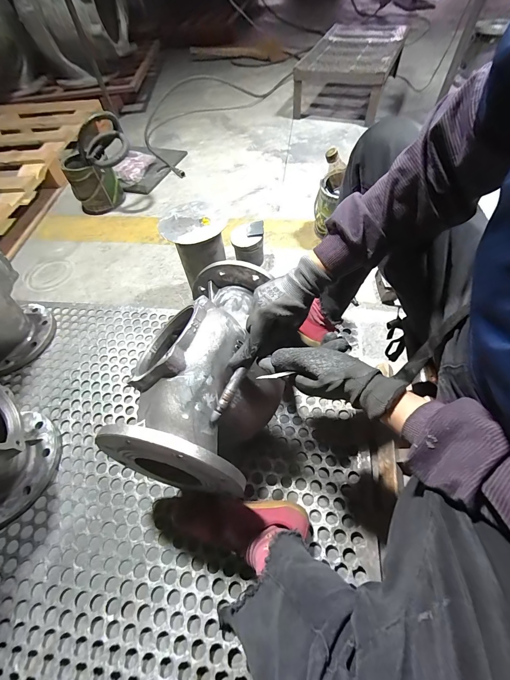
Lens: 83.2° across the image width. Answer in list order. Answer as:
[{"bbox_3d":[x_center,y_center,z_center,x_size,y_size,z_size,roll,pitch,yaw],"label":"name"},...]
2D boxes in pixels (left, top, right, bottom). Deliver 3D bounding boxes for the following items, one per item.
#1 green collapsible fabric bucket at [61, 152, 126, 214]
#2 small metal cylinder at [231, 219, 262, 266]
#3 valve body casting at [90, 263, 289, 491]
[{"bbox_3d":[-0.551,-0.540,0.981,0.152,0.144,0.143,-26,58,-12],"label":"green collapsible fabric bucket"},{"bbox_3d":[-0.015,-0.262,0.808,0.095,0.102,0.082,-18,57,-7],"label":"small metal cylinder"},{"bbox_3d":[-0.083,0.024,0.485,0.212,0.159,0.371,-1,49,4],"label":"valve body casting"}]

